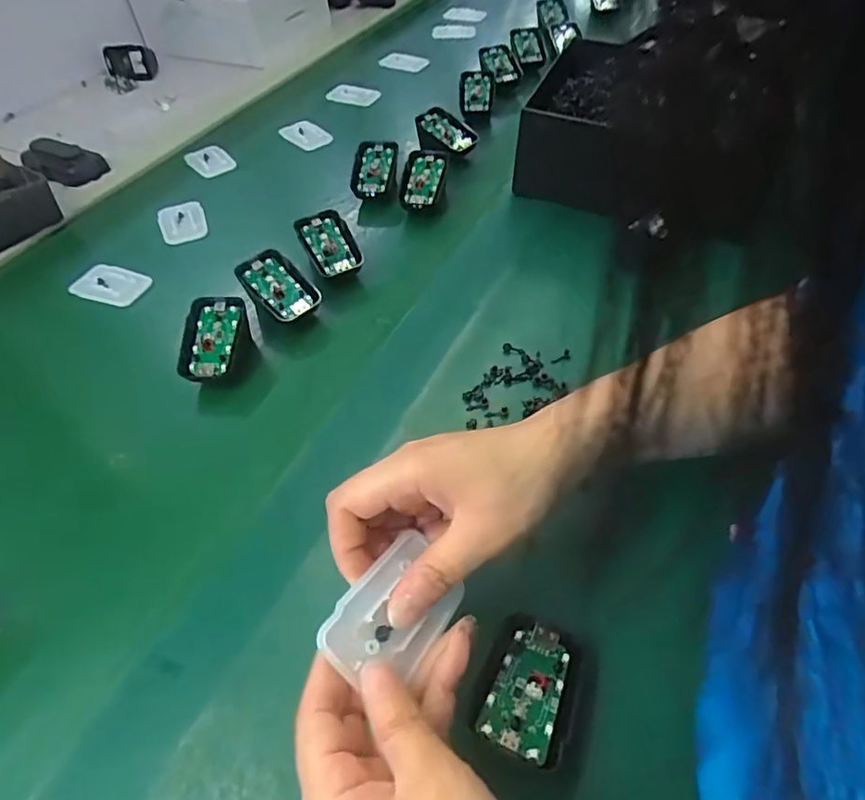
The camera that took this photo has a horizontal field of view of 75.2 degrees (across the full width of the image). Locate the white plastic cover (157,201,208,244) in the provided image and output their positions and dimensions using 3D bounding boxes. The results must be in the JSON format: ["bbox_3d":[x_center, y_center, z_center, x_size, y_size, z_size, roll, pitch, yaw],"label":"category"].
[{"bbox_3d":[-0.258,-0.184,0.580,0.046,0.008,0.064,-25,58,-11],"label":"white plastic cover"}]

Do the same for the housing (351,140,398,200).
[{"bbox_3d":[-0.062,-0.245,0.595,0.043,0.009,0.073,5,74,-2],"label":"housing"}]

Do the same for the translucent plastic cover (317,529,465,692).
[{"bbox_3d":[-0.015,0.094,0.248,0.044,0.010,0.066,48,53,0],"label":"translucent plastic cover"}]

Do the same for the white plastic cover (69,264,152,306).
[{"bbox_3d":[-0.297,-0.106,0.520,0.062,0.009,0.043,16,57,10],"label":"white plastic cover"}]

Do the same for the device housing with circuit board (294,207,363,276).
[{"bbox_3d":[-0.093,-0.141,0.509,0.043,0.013,0.072,-29,75,-5],"label":"device housing with circuit board"}]

